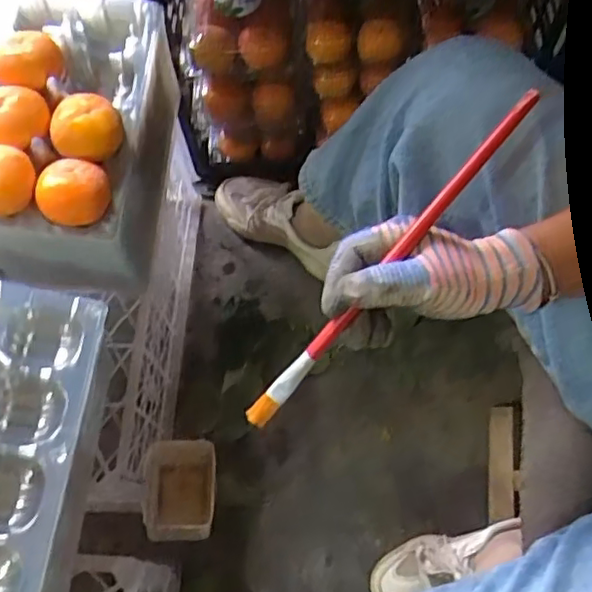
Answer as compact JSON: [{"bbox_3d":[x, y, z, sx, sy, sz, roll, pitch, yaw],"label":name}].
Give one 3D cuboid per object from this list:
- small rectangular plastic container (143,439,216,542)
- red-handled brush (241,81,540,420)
[{"bbox_3d":[-0.124,0.215,0.672,0.074,0.072,0.100,-7,66,-1],"label":"small rectangular plastic container"},{"bbox_3d":[0.058,-0.019,0.385,0.012,0.010,0.266,42,98,18],"label":"red-handled brush"}]

